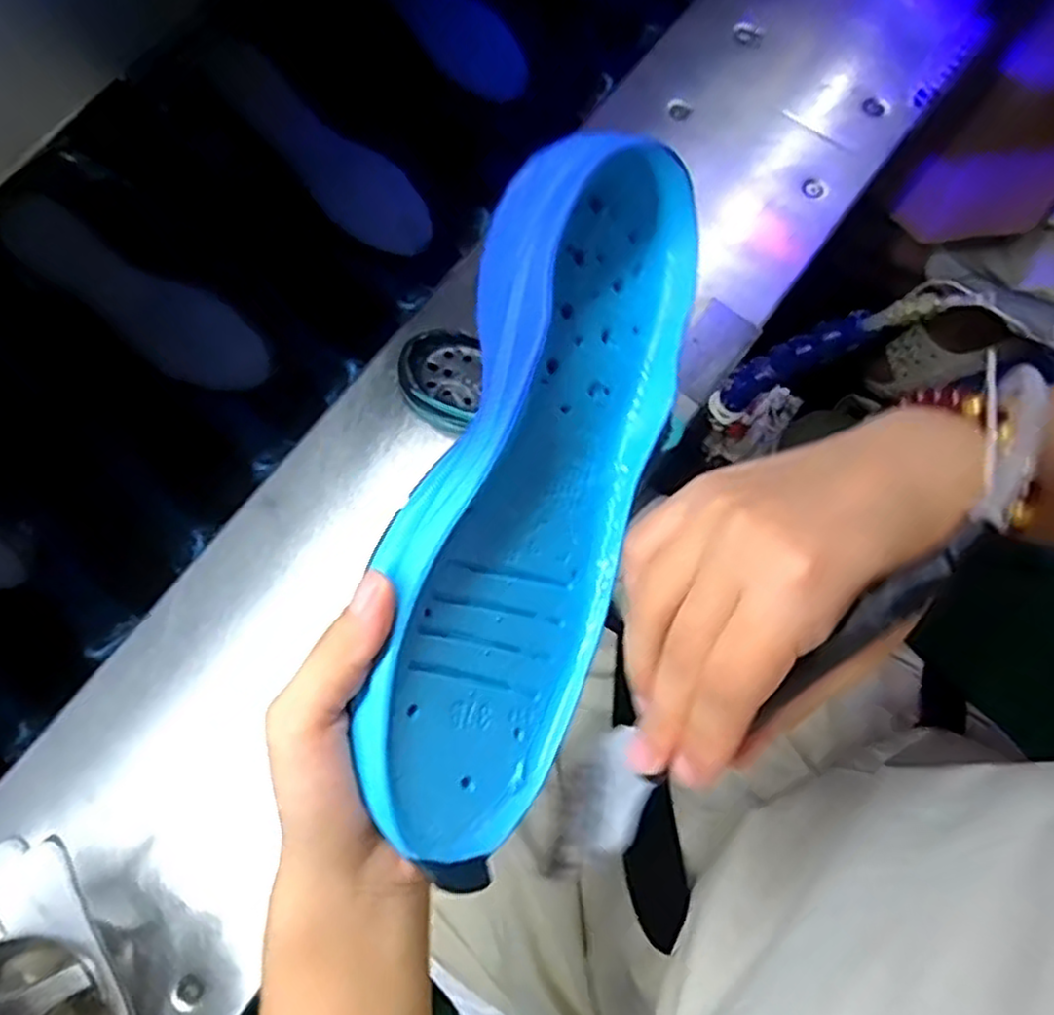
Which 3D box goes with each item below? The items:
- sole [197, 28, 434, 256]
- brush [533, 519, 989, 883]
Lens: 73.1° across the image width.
[{"bbox_3d":[-0.183,-0.316,0.626,0.233,0.025,0.072,41,78,-14],"label":"sole"},{"bbox_3d":[0.059,0.062,0.215,0.026,0.028,0.170,46,122,11],"label":"brush"}]

